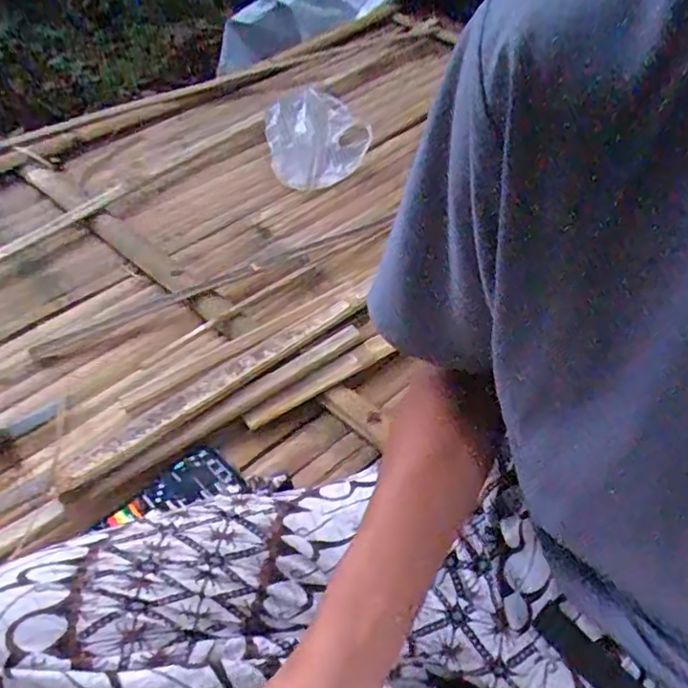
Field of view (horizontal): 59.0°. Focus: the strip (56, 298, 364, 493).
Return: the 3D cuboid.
[{"bbox_3d":[-0.142,0.040,0.699,0.388,0.012,0.050,-33,44,-27],"label":"strip"}]

